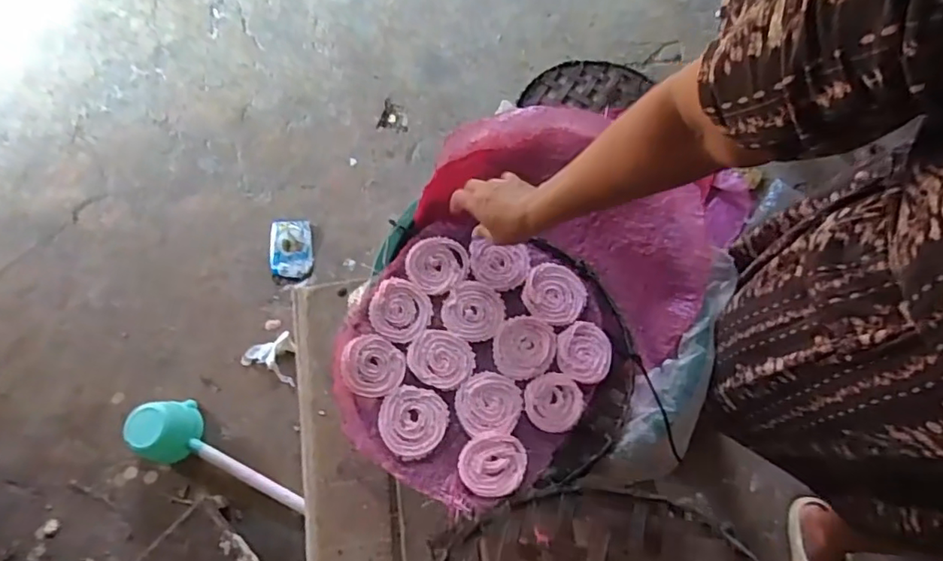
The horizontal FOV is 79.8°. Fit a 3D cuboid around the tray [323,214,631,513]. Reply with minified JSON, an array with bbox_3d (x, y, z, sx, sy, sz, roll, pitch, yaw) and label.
[{"bbox_3d":[0.022,0.096,0.718,0.358,0.060,0.331,11,77,1],"label":"tray"}]

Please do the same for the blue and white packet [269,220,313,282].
[{"bbox_3d":[-0.417,-0.072,1.303,0.095,0.026,0.139,-1,77,-1],"label":"blue and white packet"}]

